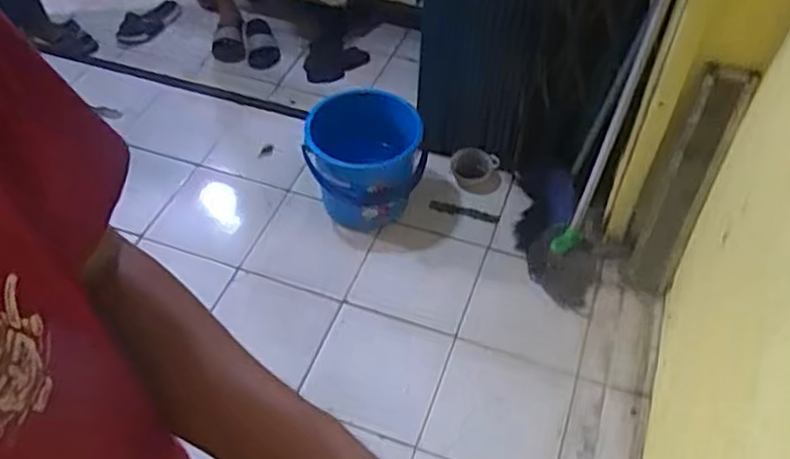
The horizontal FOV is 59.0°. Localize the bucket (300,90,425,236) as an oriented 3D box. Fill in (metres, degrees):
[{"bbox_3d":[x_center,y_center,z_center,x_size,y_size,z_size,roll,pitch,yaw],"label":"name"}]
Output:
[{"bbox_3d":[-0.086,-0.200,1.859,0.289,0.261,0.303,0,50,0],"label":"bucket"}]

